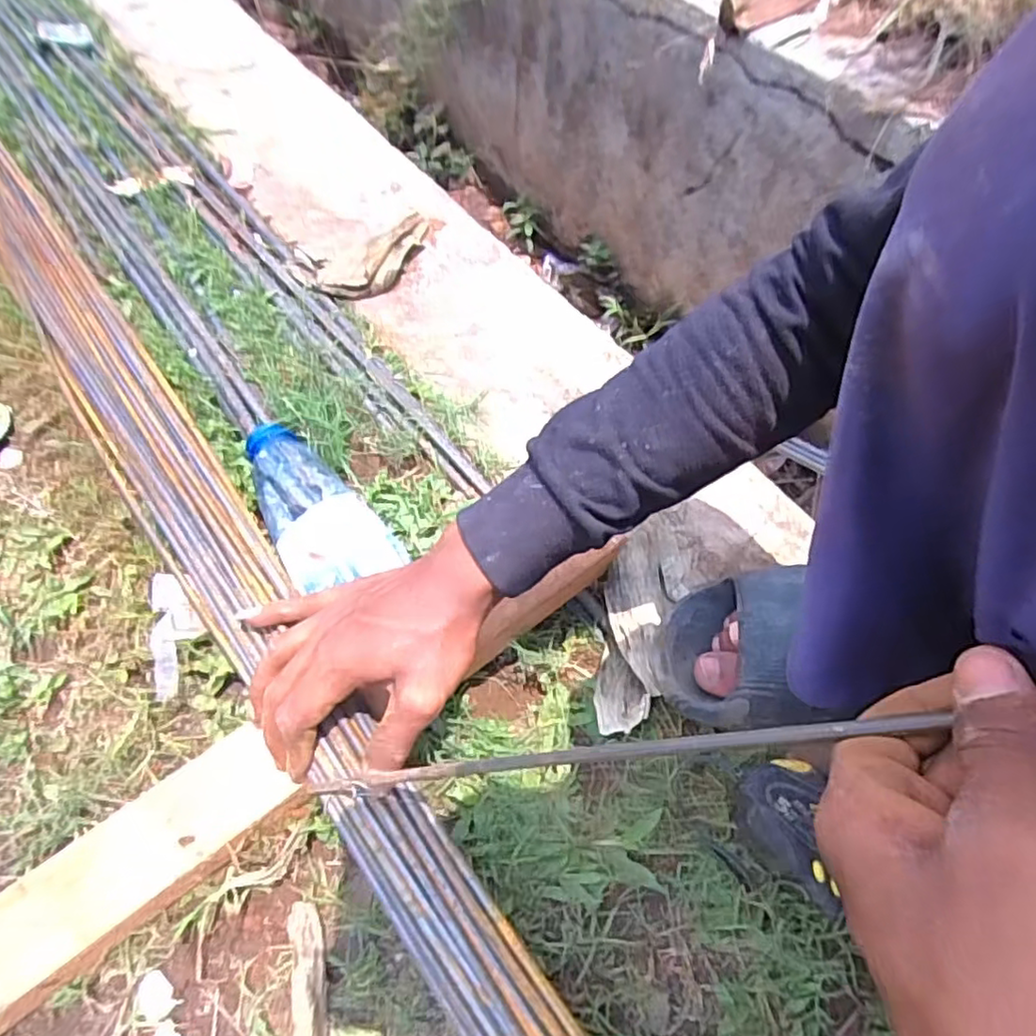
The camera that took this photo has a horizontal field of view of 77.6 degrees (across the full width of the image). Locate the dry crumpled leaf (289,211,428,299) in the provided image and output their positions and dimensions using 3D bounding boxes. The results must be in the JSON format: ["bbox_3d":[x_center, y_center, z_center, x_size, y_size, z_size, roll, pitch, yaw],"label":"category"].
[{"bbox_3d":[-0.157,-0.282,0.686,0.157,0.023,0.087,-25,63,-18],"label":"dry crumpled leaf"}]

